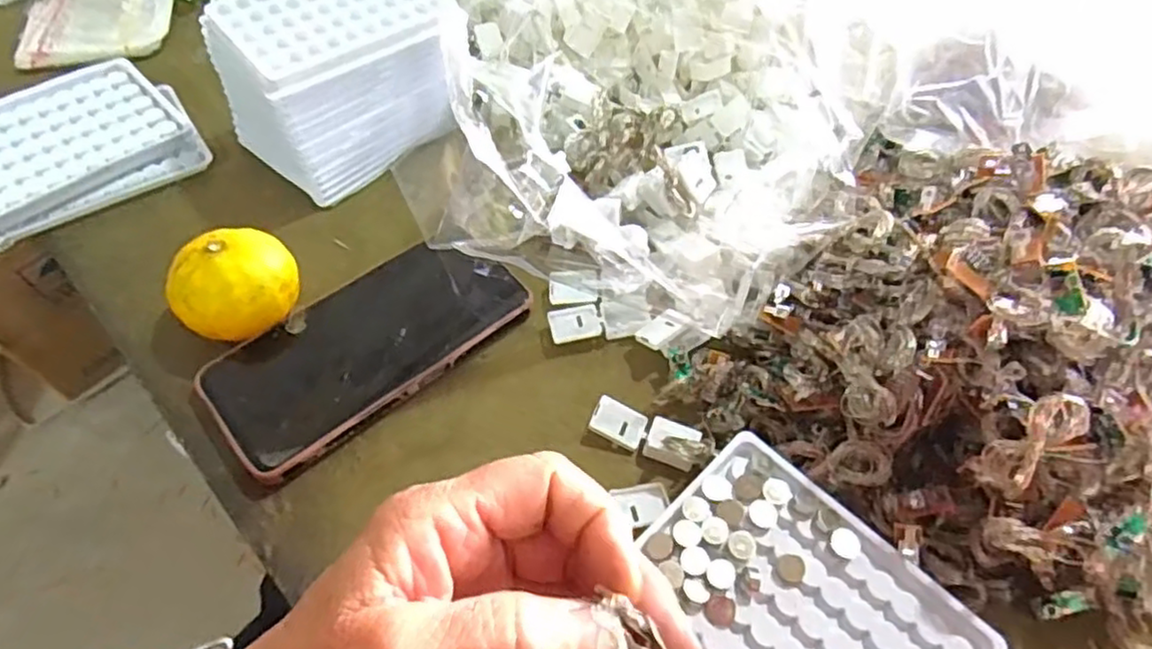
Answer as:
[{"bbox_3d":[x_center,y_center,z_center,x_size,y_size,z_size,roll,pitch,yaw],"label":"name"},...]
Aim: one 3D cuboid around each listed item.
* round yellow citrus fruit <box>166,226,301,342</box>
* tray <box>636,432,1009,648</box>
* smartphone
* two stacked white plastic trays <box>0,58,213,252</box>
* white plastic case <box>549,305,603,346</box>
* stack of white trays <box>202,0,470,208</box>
[{"bbox_3d":[-0.179,-0.019,0.373,0.061,0.050,0.051,-35,64,-22],"label":"round yellow citrus fruit"},{"bbox_3d":[0.091,0.114,0.280,0.128,0.011,0.097,40,65,19],"label":"tray"},{"bbox_3d":[-0.106,0.008,0.372,0.168,0.017,0.075,-35,64,-23],"label":"smartphone"},{"bbox_3d":[-0.312,-0.112,0.435,0.105,0.014,0.132,44,56,12],"label":"two stacked white plastic trays"},{"bbox_3d":[0.000,0.000,0.384,0.028,0.006,0.021,-15,58,-12],"label":"white plastic case"},{"bbox_3d":[-0.142,-0.158,0.436,0.140,0.072,0.110,-31,62,-20],"label":"stack of white trays"}]

